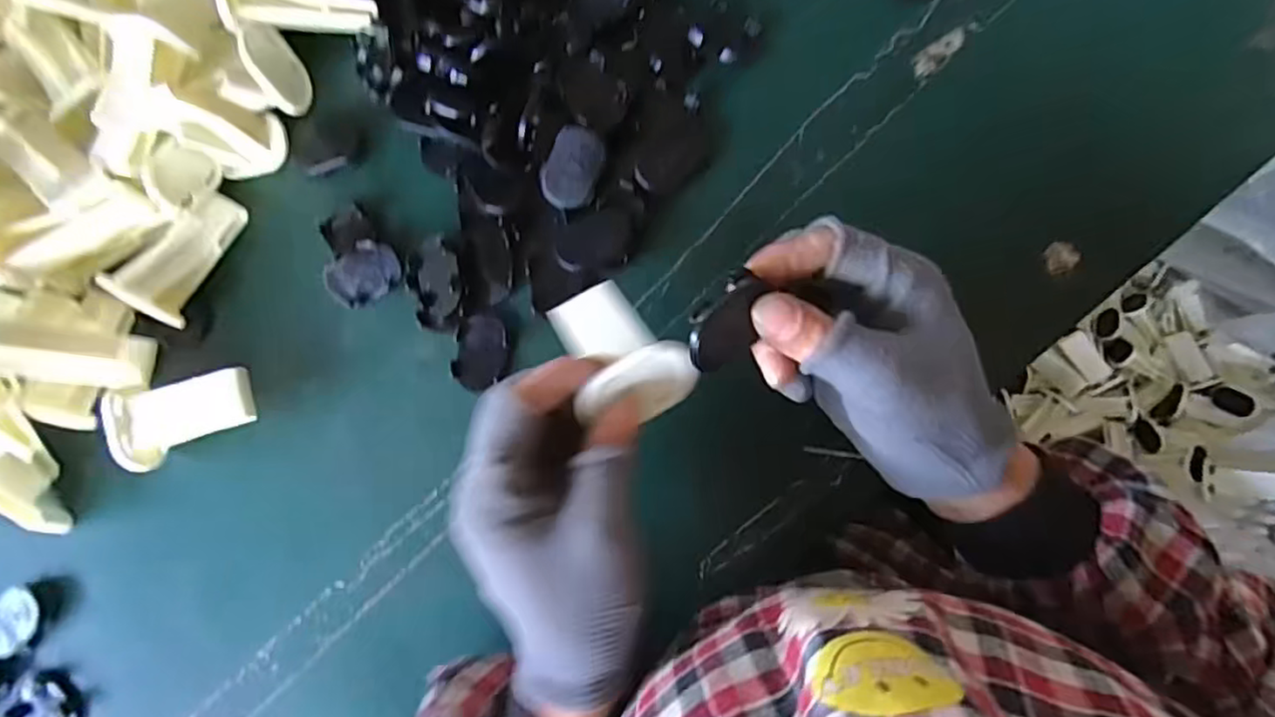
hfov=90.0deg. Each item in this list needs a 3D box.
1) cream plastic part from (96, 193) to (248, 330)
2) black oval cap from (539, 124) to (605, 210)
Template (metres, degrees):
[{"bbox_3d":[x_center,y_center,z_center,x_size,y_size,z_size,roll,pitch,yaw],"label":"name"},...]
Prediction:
[{"bbox_3d":[-0.258,-0.061,0.361,0.038,0.025,0.078,25,67,8],"label":"cream plastic part"},{"bbox_3d":[-0.035,-0.103,0.346,0.030,0.004,0.043,20,109,2],"label":"black oval cap"}]

